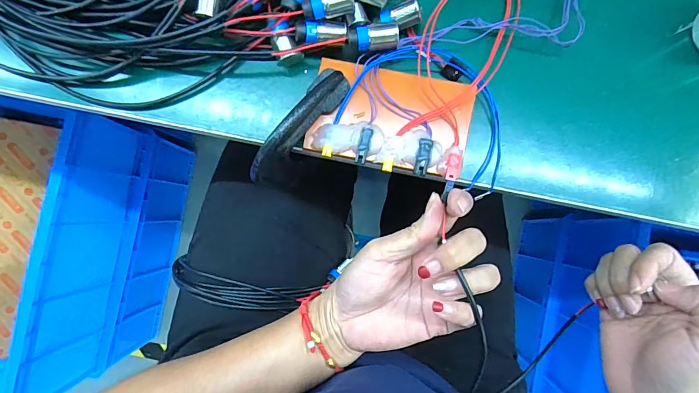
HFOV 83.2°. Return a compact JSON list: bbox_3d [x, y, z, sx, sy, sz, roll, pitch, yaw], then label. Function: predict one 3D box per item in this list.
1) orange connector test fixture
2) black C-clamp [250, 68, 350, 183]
[{"bbox_3d":[0.029,-0.056,0.290,0.113,0.020,0.072,13,87,2],"label":"orange connector test fixture"},{"bbox_3d":[-0.034,-0.049,0.281,0.017,0.046,0.095,39,89,3],"label":"black C-clamp"}]

